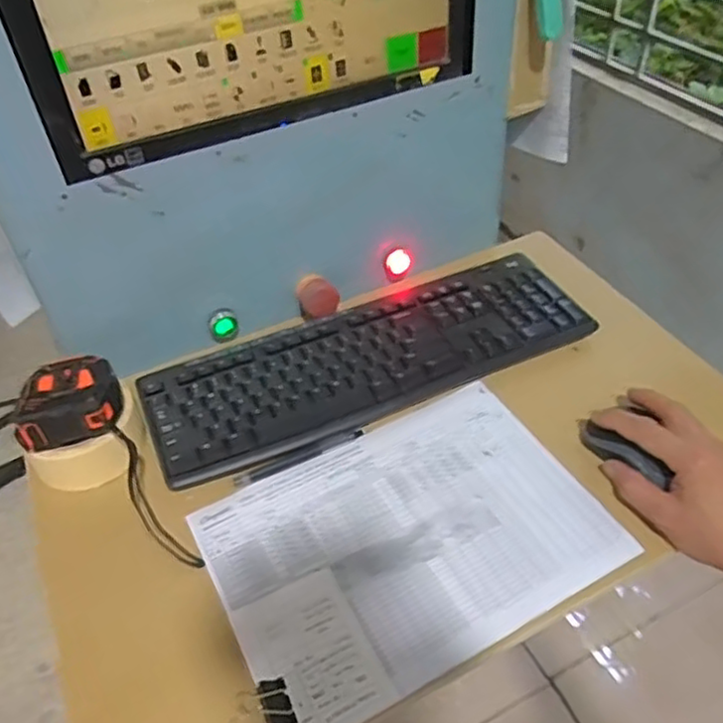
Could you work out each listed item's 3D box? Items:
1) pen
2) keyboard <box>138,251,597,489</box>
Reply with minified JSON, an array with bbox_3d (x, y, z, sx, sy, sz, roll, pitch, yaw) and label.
[{"bbox_3d":[-0.052,0.080,0.580,0.115,0.007,0.010,-21,50,-19],"label":"pen"},{"bbox_3d":[0.006,-0.012,0.662,0.422,0.024,0.145,-18,48,-16],"label":"keyboard"}]

